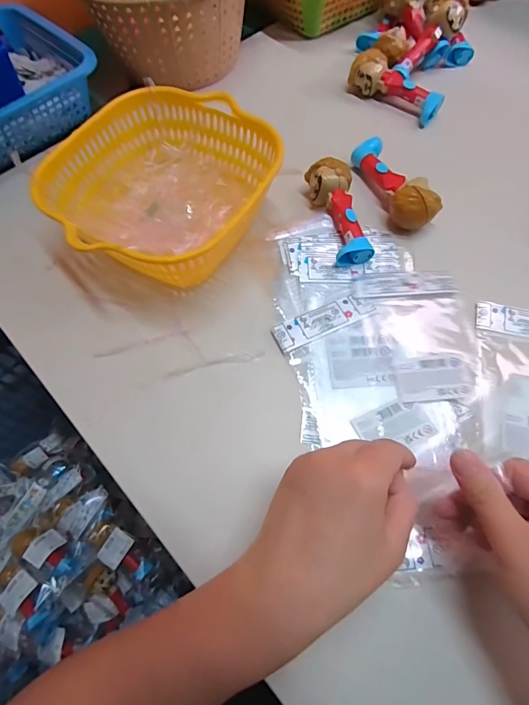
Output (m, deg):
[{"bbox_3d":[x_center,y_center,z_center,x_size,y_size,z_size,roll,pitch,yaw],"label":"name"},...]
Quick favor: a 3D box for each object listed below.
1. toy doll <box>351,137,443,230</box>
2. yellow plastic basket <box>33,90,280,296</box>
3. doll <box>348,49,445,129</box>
[{"bbox_3d":[0.136,-0.186,0.406,0.046,0.038,0.130,-24,68,-8],"label":"toy doll"},{"bbox_3d":[-0.096,-0.157,0.377,0.197,0.078,0.207,19,69,10],"label":"yellow plastic basket"},{"bbox_3d":[0.166,-0.335,0.477,0.121,0.035,0.037,40,74,17],"label":"doll"}]

